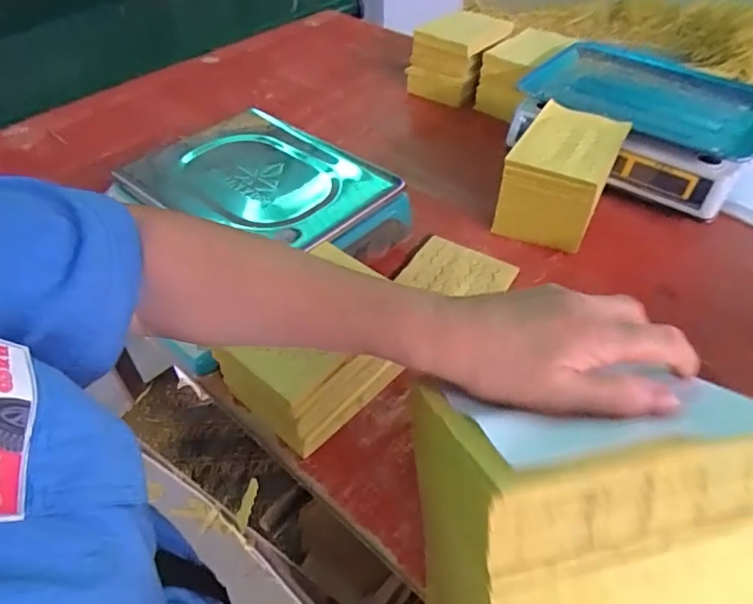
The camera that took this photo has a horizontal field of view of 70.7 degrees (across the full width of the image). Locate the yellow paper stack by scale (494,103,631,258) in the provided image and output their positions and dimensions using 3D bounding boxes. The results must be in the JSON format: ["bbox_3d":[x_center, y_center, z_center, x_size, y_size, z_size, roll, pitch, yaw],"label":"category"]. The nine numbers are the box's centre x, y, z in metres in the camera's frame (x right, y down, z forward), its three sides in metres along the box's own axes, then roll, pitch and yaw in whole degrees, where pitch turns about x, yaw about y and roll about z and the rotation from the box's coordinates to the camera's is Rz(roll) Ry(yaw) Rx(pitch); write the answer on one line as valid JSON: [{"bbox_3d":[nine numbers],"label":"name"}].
[{"bbox_3d":[0.249,-0.167,0.721,0.116,0.119,0.159,23,51,21],"label":"yellow paper stack by scale"}]

